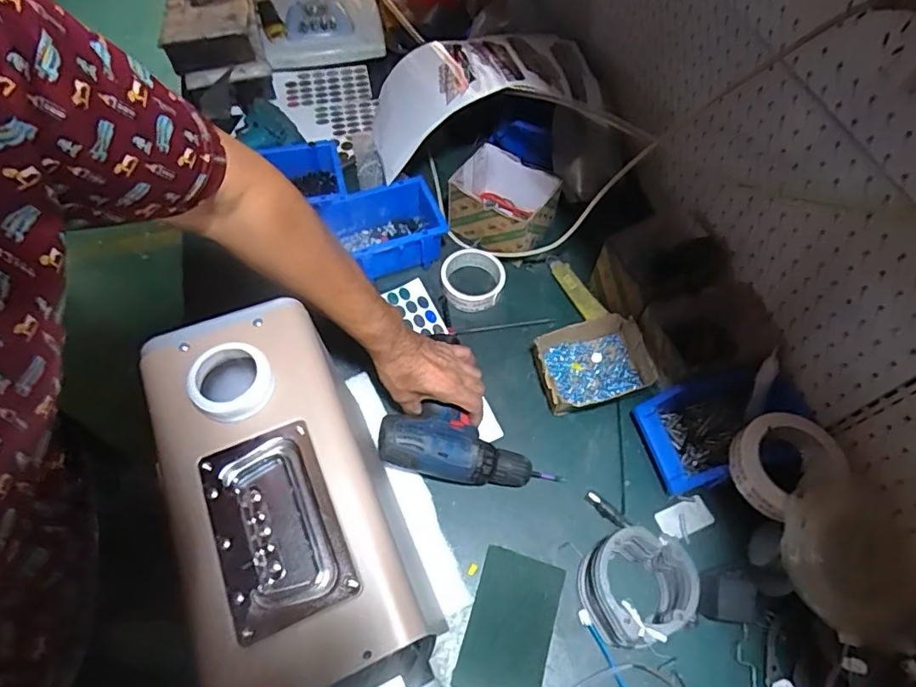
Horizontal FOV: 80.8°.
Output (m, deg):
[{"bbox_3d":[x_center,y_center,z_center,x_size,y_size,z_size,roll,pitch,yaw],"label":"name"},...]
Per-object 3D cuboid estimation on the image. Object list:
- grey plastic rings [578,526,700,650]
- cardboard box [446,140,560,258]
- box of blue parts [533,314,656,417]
[{"bbox_3d":[0.187,0.253,0.567,0.105,0.077,0.103,1,60,-2],"label":"grey plastic rings"},{"bbox_3d":[0.067,-0.205,0.809,0.141,0.087,0.115,30,63,14],"label":"cardboard box"},{"bbox_3d":[0.173,0.030,0.709,0.139,0.052,0.108,-11,61,-9],"label":"box of blue parts"}]

